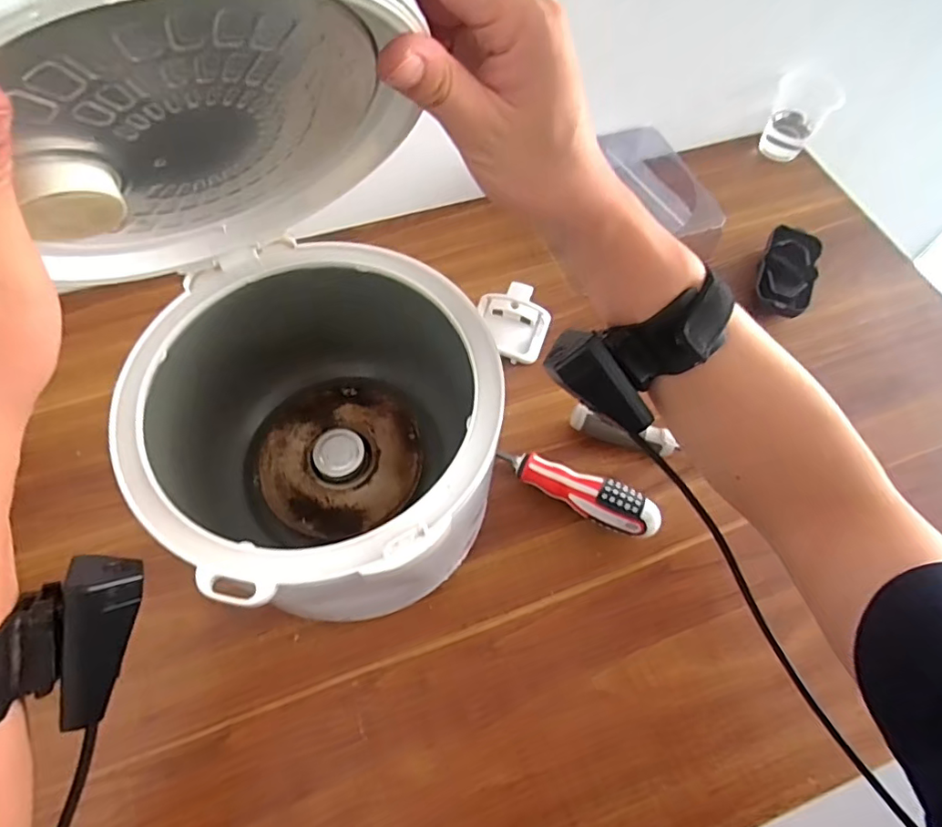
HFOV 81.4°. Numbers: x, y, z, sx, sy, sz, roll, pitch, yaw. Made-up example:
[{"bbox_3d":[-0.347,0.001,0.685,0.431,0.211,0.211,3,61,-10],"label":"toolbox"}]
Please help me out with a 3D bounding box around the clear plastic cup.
[{"bbox_3d":[0.402,-0.369,0.674,0.074,0.082,0.059,30,65,14],"label":"clear plastic cup"}]

